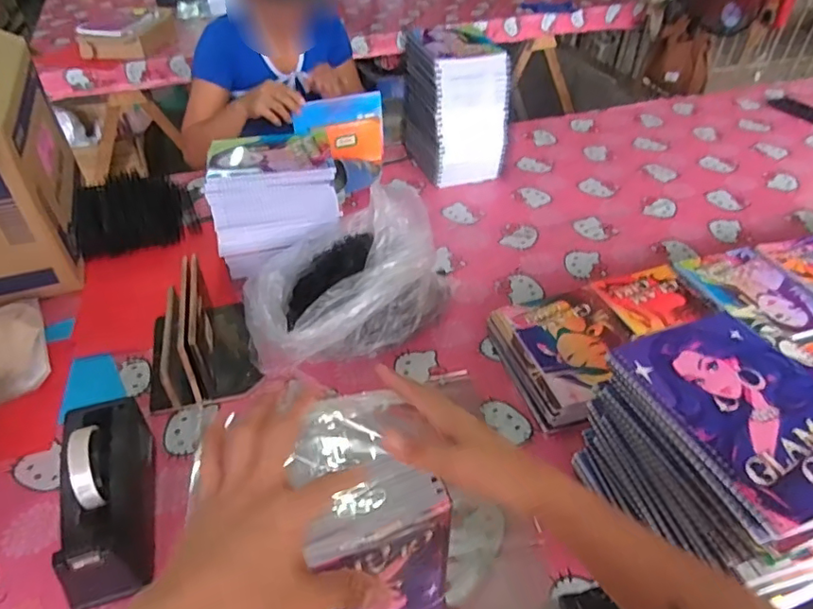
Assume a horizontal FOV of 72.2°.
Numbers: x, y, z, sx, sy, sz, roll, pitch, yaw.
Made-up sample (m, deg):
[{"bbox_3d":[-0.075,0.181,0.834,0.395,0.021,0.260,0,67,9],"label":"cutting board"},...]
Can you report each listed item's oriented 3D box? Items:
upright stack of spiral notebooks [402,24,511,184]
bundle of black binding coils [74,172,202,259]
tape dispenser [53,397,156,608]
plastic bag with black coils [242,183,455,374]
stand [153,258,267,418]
[{"bbox_3d":[0.105,-0.426,1.208,0.176,0.271,0.218,-11,42,-13],"label":"upright stack of spiral notebooks"},{"bbox_3d":[-0.521,-0.184,1.081,0.212,0.053,0.239,-16,44,-19],"label":"bundle of black binding coils"},{"bbox_3d":[-0.320,0.210,0.597,0.086,0.115,0.229,-13,43,-16],"label":"tape dispenser"},{"bbox_3d":[-0.092,-0.032,0.830,0.230,0.168,0.308,24,46,25],"label":"plastic bag with black coils"},{"bbox_3d":[-0.307,0.036,0.797,0.141,0.117,0.198,-17,44,-20],"label":"stand"}]

